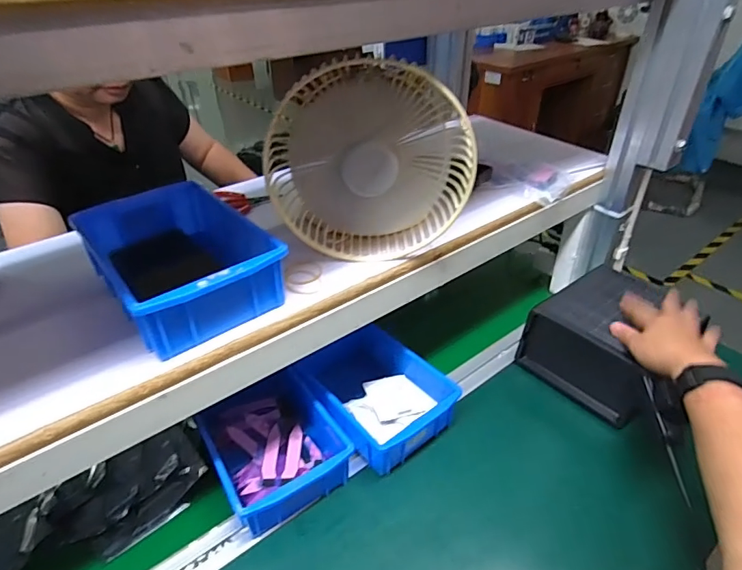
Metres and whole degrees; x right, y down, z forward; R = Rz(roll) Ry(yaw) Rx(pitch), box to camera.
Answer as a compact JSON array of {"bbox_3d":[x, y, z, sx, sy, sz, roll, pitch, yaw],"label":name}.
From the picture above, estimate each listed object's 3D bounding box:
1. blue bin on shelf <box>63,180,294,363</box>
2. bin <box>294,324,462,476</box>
[{"bbox_3d":[-0.181,-0.018,0.454,0.123,0.077,0.195,-26,42,-31],"label":"blue bin on shelf"},{"bbox_3d":[-0.001,0.141,0.622,0.141,0.072,0.200,-26,42,-30],"label":"bin"}]

